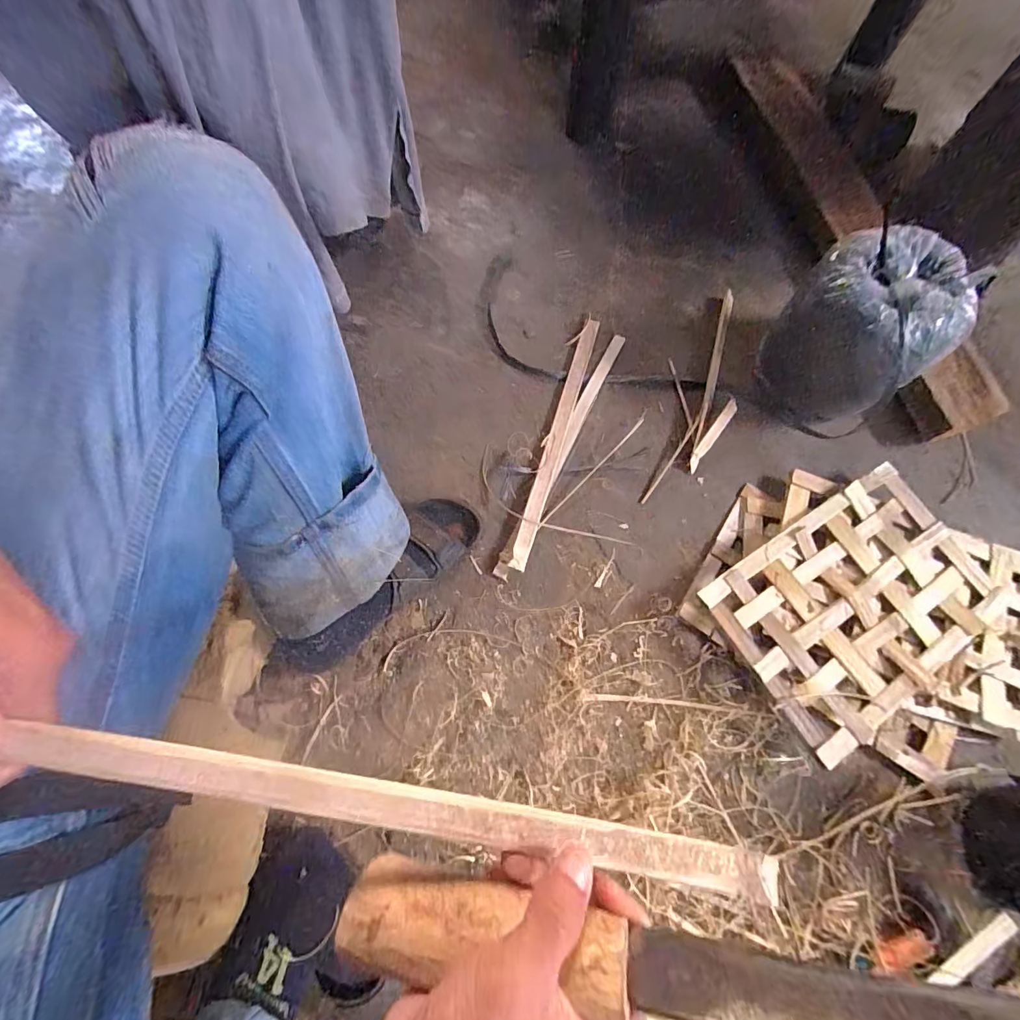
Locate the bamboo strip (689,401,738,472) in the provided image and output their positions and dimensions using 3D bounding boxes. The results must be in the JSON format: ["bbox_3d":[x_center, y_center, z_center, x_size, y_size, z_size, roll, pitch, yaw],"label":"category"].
[{"bbox_3d":[0.292,-0.106,0.663,0.016,0.010,0.118,34,89,10],"label":"bamboo strip"}]

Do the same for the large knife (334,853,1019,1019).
[{"bbox_3d":[0.077,0.192,0.188,0.308,0.031,0.031,1,72,12],"label":"large knife"}]

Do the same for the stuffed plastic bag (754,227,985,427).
[{"bbox_3d":[0.452,-0.228,0.615,0.186,0.186,0.183,-41,78,-13],"label":"stuffed plastic bag"}]

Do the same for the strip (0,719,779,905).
[{"bbox_3d":[-0.071,0.137,0.214,0.401,0.009,0.019,12,73,-3],"label":"strip"}]

